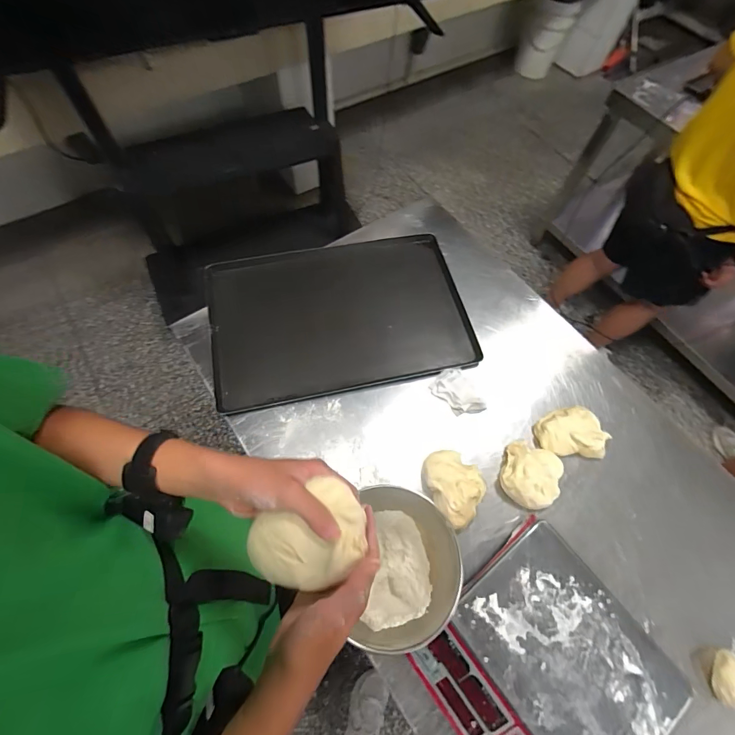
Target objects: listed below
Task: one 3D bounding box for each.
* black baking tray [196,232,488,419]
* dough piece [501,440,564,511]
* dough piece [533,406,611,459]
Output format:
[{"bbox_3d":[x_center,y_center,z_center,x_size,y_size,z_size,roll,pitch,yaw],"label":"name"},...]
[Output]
[{"bbox_3d":[-0.066,-0.129,0.899,0.598,0.044,0.399,-11,67,-6],"label":"black baking tray"},{"bbox_3d":[0.327,0.214,0.754,0.114,0.059,0.127,23,68,9],"label":"dough piece"},{"bbox_3d":[0.429,0.133,0.801,0.140,0.048,0.109,5,66,1],"label":"dough piece"}]

